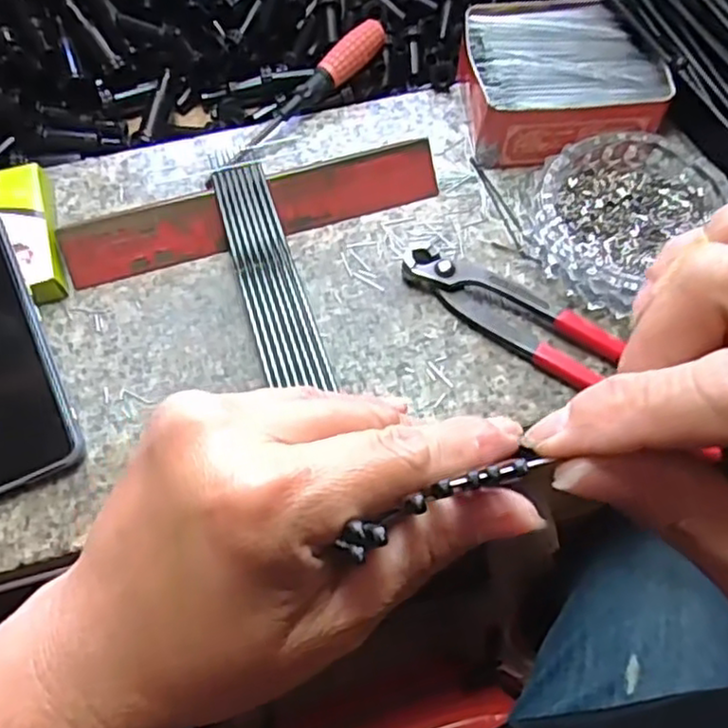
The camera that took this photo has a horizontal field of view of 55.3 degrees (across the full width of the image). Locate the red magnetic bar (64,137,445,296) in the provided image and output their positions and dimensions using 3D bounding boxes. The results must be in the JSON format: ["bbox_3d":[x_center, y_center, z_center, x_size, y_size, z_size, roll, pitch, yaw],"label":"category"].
[{"bbox_3d":[-0.065,-0.094,0.422,0.227,0.022,0.028,-17,65,-9],"label":"red magnetic bar"}]

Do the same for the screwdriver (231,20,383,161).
[{"bbox_3d":[-0.036,-0.183,0.468,0.017,0.018,0.135,42,82,18],"label":"screwdriver"}]

